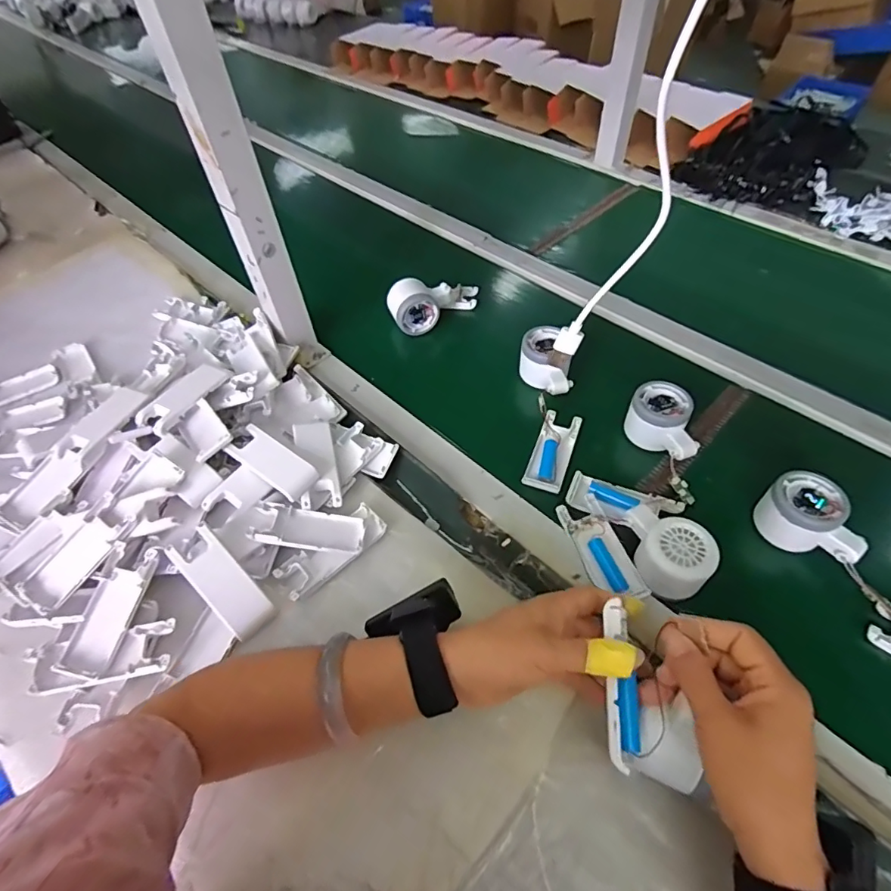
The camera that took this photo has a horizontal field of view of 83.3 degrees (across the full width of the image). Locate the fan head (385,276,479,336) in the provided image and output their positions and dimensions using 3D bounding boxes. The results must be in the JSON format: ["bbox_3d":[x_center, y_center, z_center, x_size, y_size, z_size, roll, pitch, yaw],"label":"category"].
[{"bbox_3d":[-0.013,-0.196,0.684,0.137,0.057,0.047,-22,54,-31],"label":"fan head"}]

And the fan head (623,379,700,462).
[{"bbox_3d":[0.234,-0.023,0.529,0.054,0.045,0.080,-33,57,-20],"label":"fan head"}]

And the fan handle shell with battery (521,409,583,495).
[{"bbox_3d":[0.115,0.005,0.535,0.039,0.013,0.103,16,55,16],"label":"fan handle shell with battery"}]

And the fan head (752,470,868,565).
[{"bbox_3d":[0.331,0.069,0.453,0.082,0.054,0.056,36,63,27],"label":"fan head"}]

